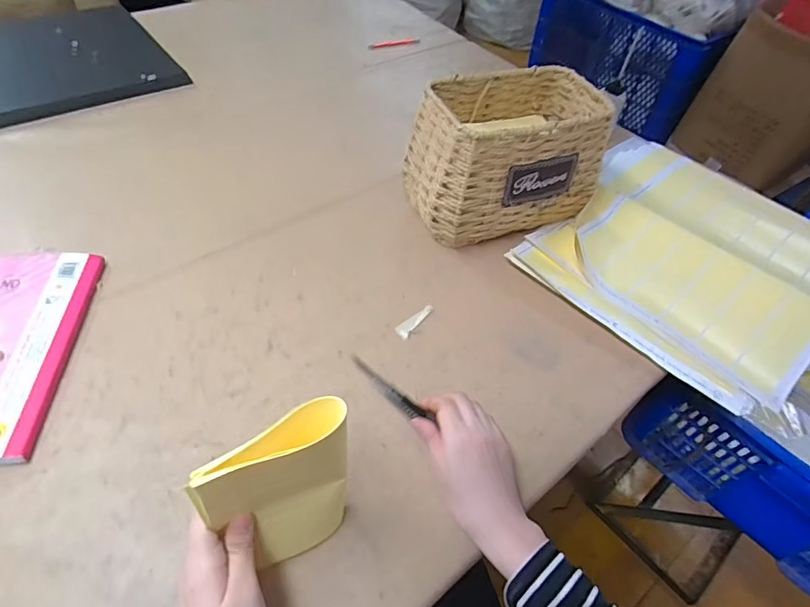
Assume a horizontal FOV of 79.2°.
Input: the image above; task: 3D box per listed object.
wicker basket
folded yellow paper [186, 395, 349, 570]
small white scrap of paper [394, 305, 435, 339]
[{"bbox_3d":[0.135,-0.202,0.671,0.255,0.165,0.152,-13,54,-15],"label":"wicker basket"},{"bbox_3d":[-0.085,0.139,0.363,0.104,0.162,0.045,-30,60,-26],"label":"folded yellow paper"},{"bbox_3d":[0.011,0.019,0.588,0.018,0.004,0.059,32,56,19],"label":"small white scrap of paper"}]

